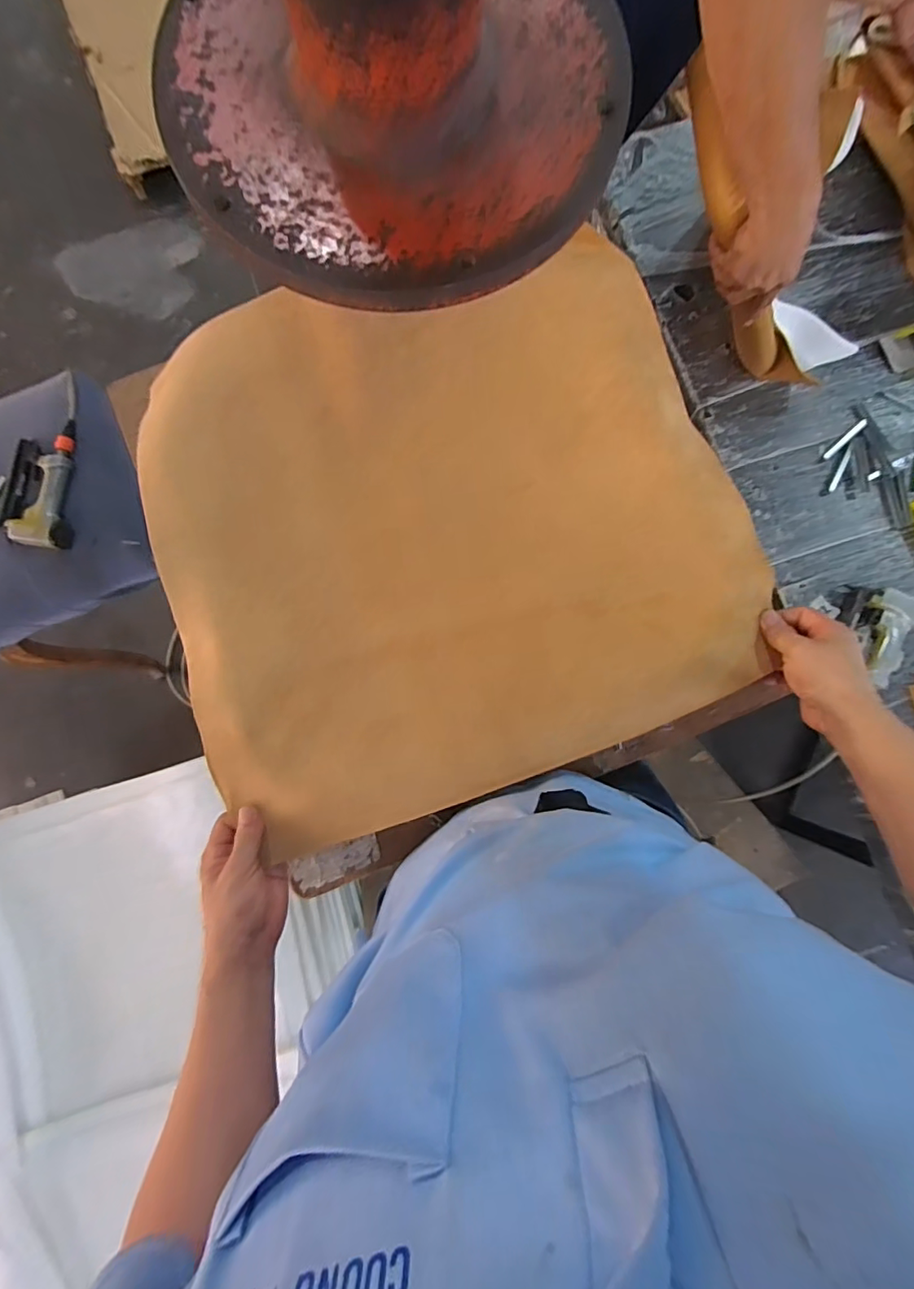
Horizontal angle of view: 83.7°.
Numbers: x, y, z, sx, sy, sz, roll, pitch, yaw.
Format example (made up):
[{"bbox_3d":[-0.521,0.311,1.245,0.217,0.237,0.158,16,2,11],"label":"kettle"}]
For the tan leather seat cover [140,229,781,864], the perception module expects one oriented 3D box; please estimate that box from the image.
[{"bbox_3d":[-0.016,-0.125,0.539,0.583,0.045,0.549,-19,83,-1],"label":"tan leather seat cover"}]

